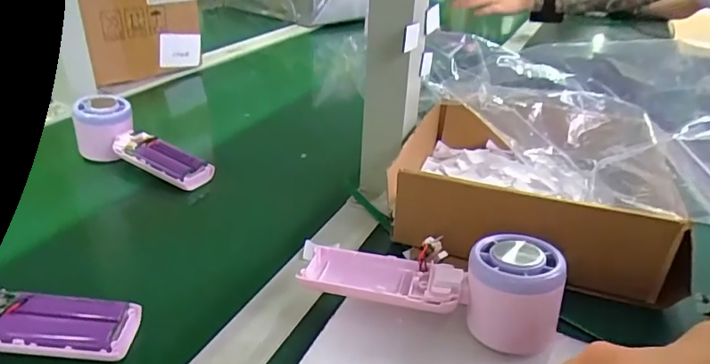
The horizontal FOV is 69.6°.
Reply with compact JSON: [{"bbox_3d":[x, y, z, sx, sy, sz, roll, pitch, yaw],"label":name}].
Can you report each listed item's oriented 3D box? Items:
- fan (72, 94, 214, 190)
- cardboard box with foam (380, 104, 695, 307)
[{"bbox_3d":[-0.218,-0.035,0.529,0.158,0.053,0.047,26,37,14],"label":"fan"},{"bbox_3d":[0.154,-0.005,0.448,0.213,0.069,0.183,12,32,15],"label":"cardboard box with foam"}]

